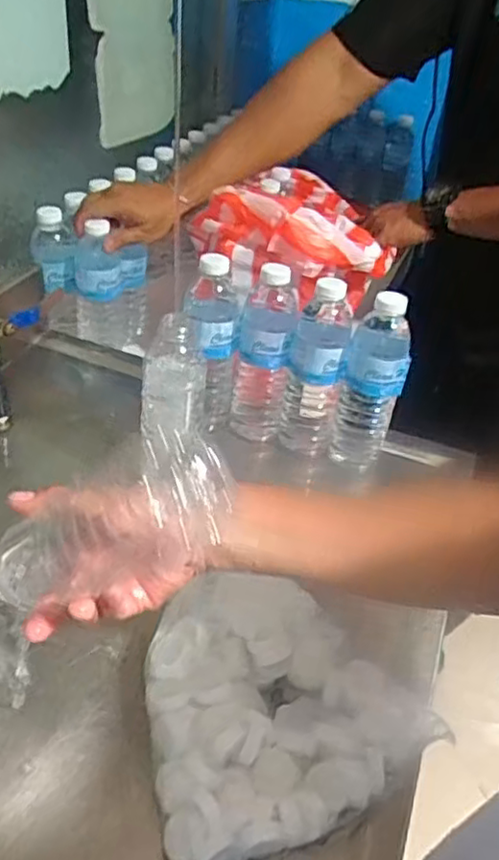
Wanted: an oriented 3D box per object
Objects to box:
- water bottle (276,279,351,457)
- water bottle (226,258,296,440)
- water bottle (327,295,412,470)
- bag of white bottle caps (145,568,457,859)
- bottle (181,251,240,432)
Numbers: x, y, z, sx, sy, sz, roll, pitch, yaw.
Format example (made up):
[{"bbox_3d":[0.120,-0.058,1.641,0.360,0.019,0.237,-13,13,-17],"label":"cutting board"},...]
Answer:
[{"bbox_3d":[0.075,-0.073,0.711,0.057,0.193,0.064,13,39,9],"label":"water bottle"},{"bbox_3d":[0.016,-0.084,0.724,0.061,0.197,0.055,8,39,3],"label":"water bottle"},{"bbox_3d":[0.132,-0.050,0.703,0.063,0.197,0.063,15,40,11],"label":"water bottle"},{"bbox_3d":[0.027,0.205,0.509,0.203,0.050,0.196,-6,40,-14],"label":"bag of white bottle caps"},{"bbox_3d":[-0.042,-0.094,0.727,0.055,0.204,0.057,5,39,-1],"label":"bottle"}]

